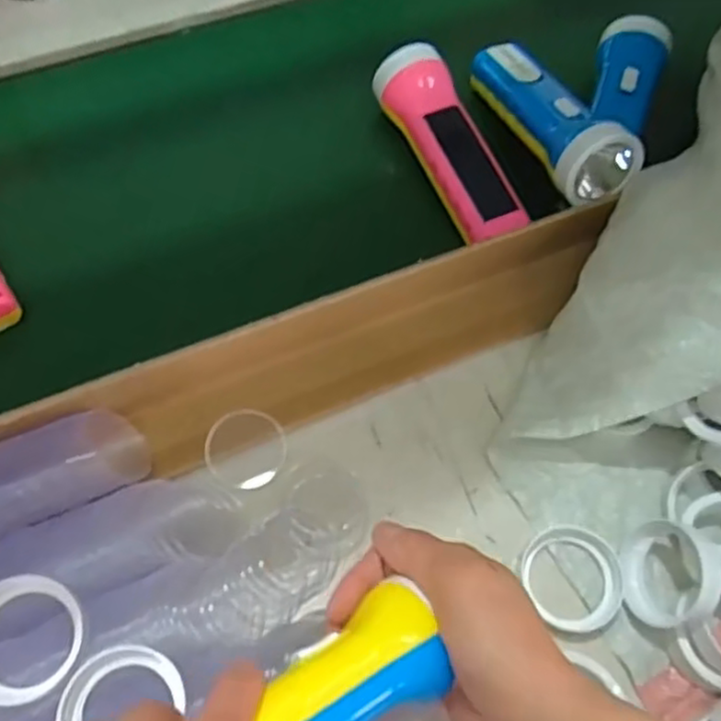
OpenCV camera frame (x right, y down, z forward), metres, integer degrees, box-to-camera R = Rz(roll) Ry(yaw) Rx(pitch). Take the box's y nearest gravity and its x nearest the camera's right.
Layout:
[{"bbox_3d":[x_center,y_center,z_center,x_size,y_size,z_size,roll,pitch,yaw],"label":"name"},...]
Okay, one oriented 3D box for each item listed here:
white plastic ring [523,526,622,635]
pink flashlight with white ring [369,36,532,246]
[{"bbox_3d":[0.113,0.116,0.382,0.051,0.010,0.055,1,64,-2],"label":"white plastic ring"},{"bbox_3d":[0.059,-0.147,0.495,0.048,0.043,0.159,-19,66,-12],"label":"pink flashlight with white ring"}]

